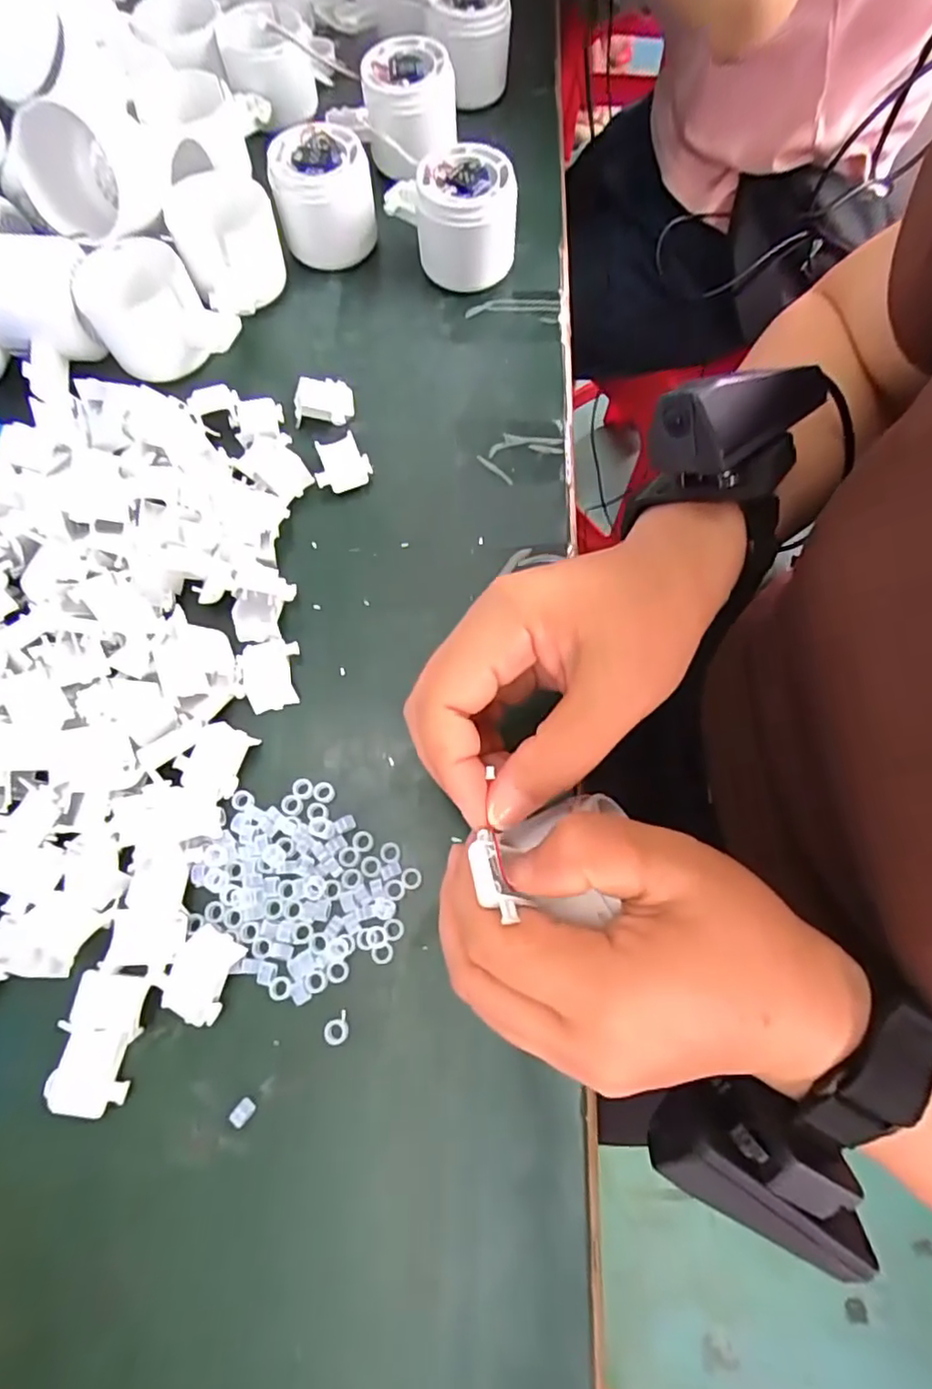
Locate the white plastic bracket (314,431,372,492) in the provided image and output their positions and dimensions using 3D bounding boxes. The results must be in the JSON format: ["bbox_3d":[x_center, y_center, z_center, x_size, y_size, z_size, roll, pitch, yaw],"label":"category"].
[{"bbox_3d":[-0.067,-0.125,0.335,0.030,0.013,0.028,-17,72,-7],"label":"white plastic bracket"}]

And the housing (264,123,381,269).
[{"bbox_3d":[-0.087,-0.307,0.382,0.059,0.052,0.057,-7,71,-4],"label":"housing"}]

